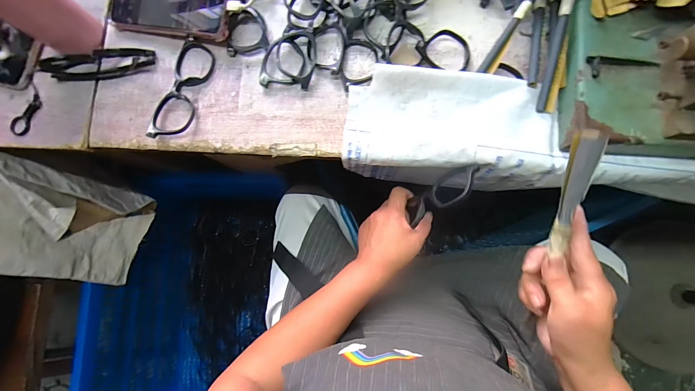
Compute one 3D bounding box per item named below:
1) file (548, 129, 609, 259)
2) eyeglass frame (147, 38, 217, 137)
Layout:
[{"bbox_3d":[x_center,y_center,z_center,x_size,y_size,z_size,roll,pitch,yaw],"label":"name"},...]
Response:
[{"bbox_3d":[0.194,0.000,0.272,0.022,0.007,0.108,23,124,47],"label":"file"},{"bbox_3d":[-0.204,-0.131,0.388,0.049,0.021,0.132,14,83,6],"label":"eyeglass frame"}]

